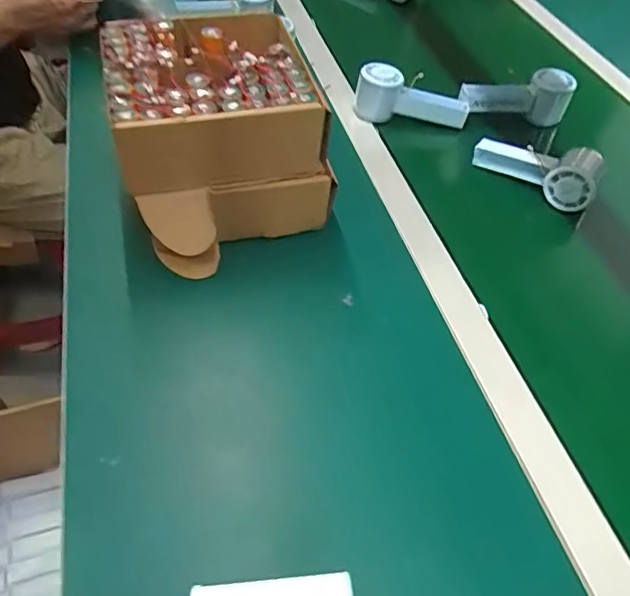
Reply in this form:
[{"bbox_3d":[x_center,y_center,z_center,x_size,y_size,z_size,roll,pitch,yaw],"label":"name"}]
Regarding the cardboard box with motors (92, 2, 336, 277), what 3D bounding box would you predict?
[{"bbox_3d":[-0.105,-0.170,0.599,0.199,0.177,0.211,-14,52,-14],"label":"cardboard box with motors"}]

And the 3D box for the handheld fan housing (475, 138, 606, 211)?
[{"bbox_3d":[0.277,-0.167,0.695,0.153,0.047,0.077,30,54,21],"label":"handheld fan housing"}]

